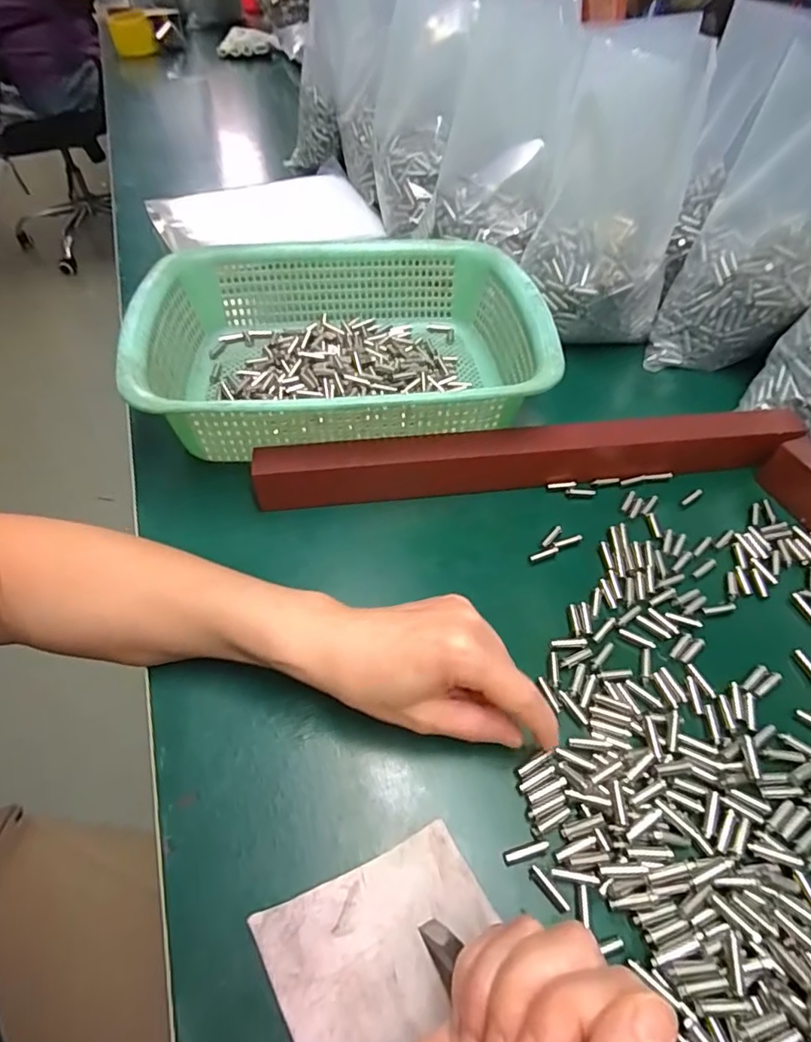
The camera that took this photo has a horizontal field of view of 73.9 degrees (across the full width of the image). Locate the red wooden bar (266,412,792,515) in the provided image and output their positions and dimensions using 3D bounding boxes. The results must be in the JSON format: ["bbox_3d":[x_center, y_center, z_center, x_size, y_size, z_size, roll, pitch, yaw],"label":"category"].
[{"bbox_3d":[0.089,-0.047,0.392,0.383,0.035,0.029,-5,52,-6],"label":"red wooden bar"}]

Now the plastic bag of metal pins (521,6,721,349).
[{"bbox_3d":[0.177,-0.265,0.461,0.125,0.198,0.109,15,53,10],"label":"plastic bag of metal pins"}]

